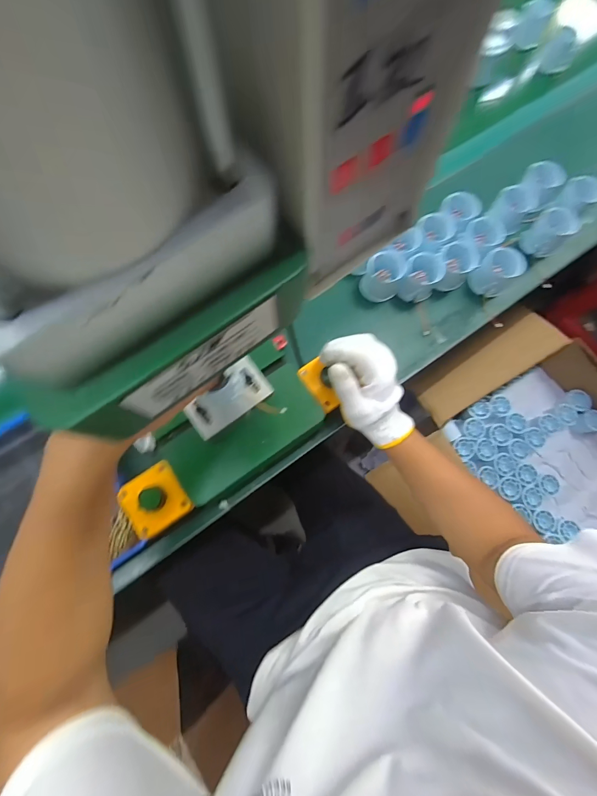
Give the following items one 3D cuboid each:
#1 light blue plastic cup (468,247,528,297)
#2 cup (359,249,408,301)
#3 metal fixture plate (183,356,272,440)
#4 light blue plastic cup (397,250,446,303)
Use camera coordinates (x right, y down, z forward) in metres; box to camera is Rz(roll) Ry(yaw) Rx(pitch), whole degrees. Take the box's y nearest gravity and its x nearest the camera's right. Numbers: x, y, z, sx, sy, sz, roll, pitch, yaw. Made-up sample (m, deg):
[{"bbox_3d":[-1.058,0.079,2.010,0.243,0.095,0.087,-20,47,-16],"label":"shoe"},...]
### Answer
[{"bbox_3d":[0.305,-0.192,0.523,0.049,0.056,0.053,0,74,0],"label":"light blue plastic cup"},{"bbox_3d":[0.128,-0.184,0.520,0.054,0.054,0.052,-6,74,-2],"label":"cup"},{"bbox_3d":[-0.085,-0.001,0.412,0.102,0.013,0.057,-40,78,-10],"label":"metal fixture plate"},{"bbox_3d":[0.189,-0.187,0.522,0.054,0.059,0.060,25,76,7],"label":"light blue plastic cup"}]

